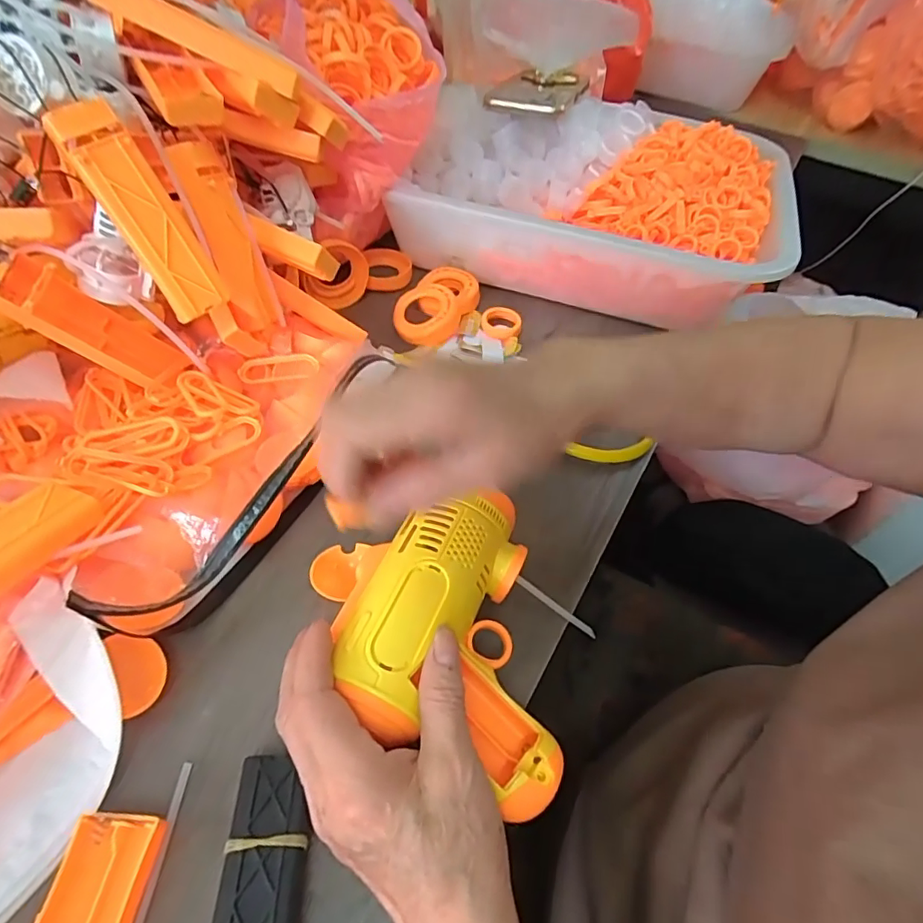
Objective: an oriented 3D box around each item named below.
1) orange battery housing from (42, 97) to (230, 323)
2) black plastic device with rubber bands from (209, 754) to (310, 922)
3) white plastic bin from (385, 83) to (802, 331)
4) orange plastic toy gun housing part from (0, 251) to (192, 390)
[{"bbox_3d":[-0.172,-0.135,0.288,0.014,0.110,0.031,4,40,48],"label":"orange battery housing"},{"bbox_3d":[-0.081,0.181,0.212,0.033,0.025,0.109,0,52,-5],"label":"black plastic device with rubber bands"},{"bbox_3d":[0.123,-0.240,0.505,0.337,0.104,0.223,19,53,10],"label":"white plastic bin"},{"bbox_3d":[-0.218,-0.078,0.323,0.025,0.103,0.036,-35,55,13],"label":"orange plastic toy gun housing part"}]

